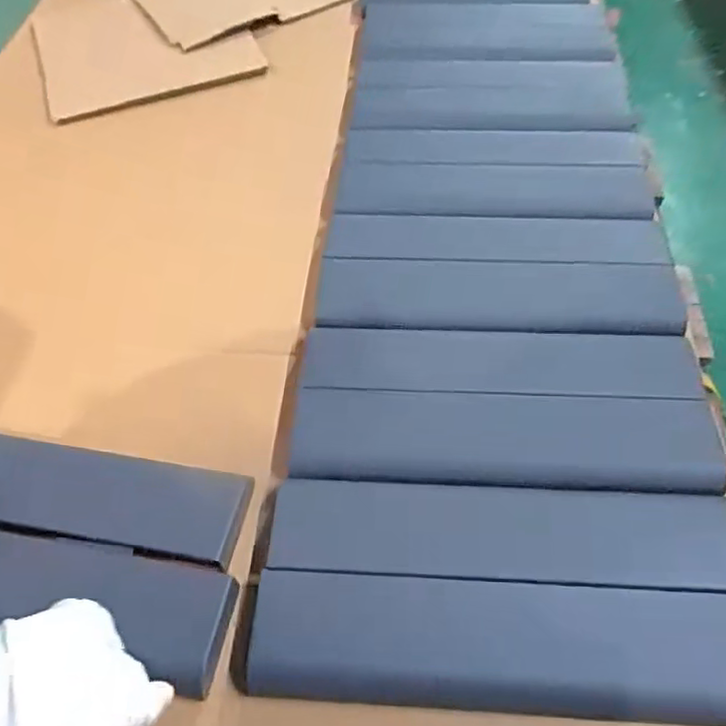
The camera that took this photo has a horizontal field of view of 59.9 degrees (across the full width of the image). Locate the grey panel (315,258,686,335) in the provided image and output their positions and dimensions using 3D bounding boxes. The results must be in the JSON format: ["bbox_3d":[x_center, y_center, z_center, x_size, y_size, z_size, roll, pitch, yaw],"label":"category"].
[{"bbox_3d":[0.120,-0.062,0.571,0.318,0.013,0.077,1,56,7],"label":"grey panel"}]

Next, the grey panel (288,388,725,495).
[{"bbox_3d":[0.106,0.059,0.487,0.318,0.015,0.075,0,56,6],"label":"grey panel"}]

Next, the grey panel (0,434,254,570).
[{"bbox_3d":[-0.246,0.089,0.472,0.313,0.030,0.070,6,57,10],"label":"grey panel"}]

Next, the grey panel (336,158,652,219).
[{"bbox_3d":[0.133,-0.183,0.658,0.311,0.013,0.082,1,56,7],"label":"grey panel"}]

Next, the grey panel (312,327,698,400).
[{"bbox_3d":[0.109,-0.003,0.525,0.313,0.009,0.067,1,54,6],"label":"grey panel"}]

